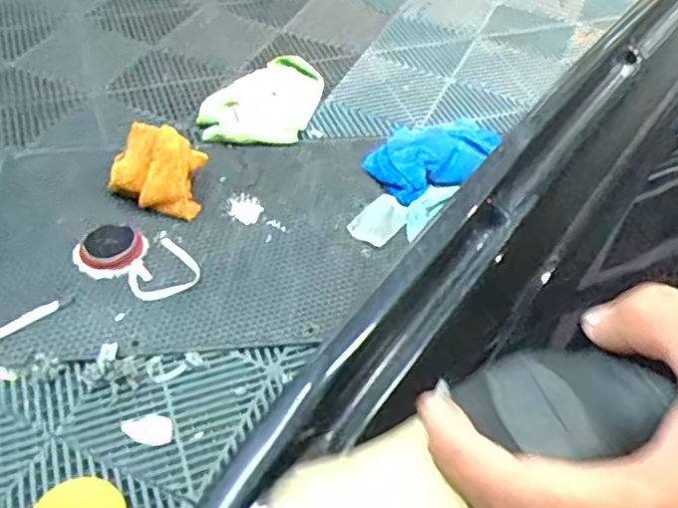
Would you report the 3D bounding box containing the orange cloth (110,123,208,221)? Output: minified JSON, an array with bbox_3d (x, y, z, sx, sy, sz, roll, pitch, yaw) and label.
[{"bbox_3d":[-0.284,-0.128,1.063,0.138,0.096,0.127,2,48,-3],"label":"orange cloth"}]

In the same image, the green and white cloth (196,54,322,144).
[{"bbox_3d":[-0.133,-0.294,1.256,0.172,0.034,0.278,15,48,9],"label":"green and white cloth"}]

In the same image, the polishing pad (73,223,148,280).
[{"bbox_3d":[-0.332,-0.007,0.978,0.084,0.025,0.092,28,52,19],"label":"polishing pad"}]

